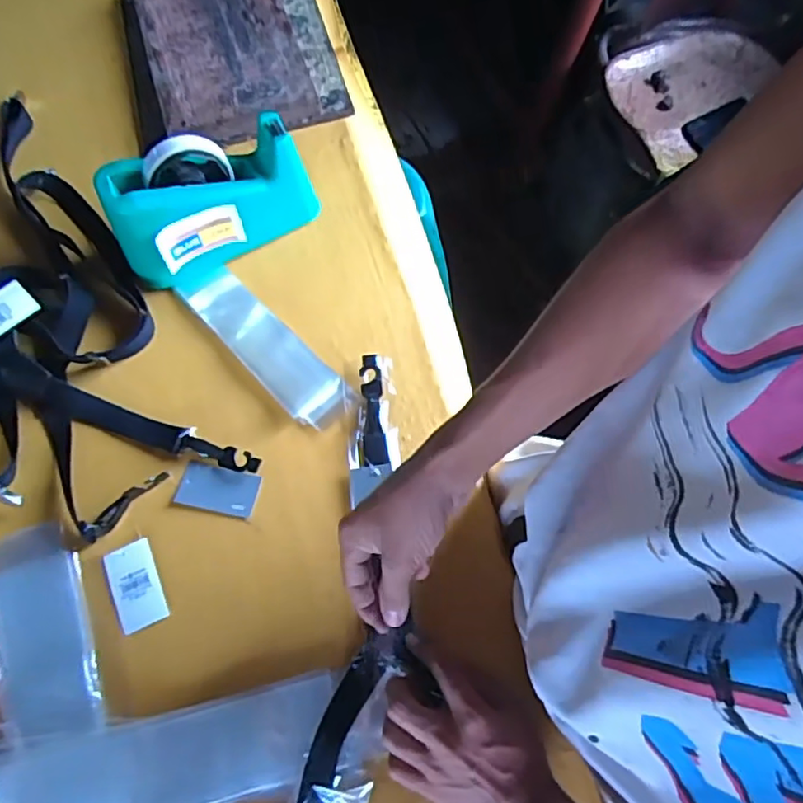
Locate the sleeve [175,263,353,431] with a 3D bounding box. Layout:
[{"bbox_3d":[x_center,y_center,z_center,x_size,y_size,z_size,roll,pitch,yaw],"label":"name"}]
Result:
[{"bbox_3d":[-0.139,-0.060,0.612,0.059,0.008,0.219,-42,72,-16],"label":"sleeve"}]

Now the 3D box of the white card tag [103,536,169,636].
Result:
[{"bbox_3d":[-0.231,0.159,0.528,0.040,0.004,0.073,-23,68,-9],"label":"white card tag"}]

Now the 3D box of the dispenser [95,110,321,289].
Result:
[{"bbox_3d":[-0.191,-0.204,0.619,0.202,0.111,0.085,-25,69,-10],"label":"dispenser"}]

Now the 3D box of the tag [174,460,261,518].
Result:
[{"bbox_3d":[-0.168,0.080,0.559,0.072,0.004,0.040,12,77,5],"label":"tag"}]

